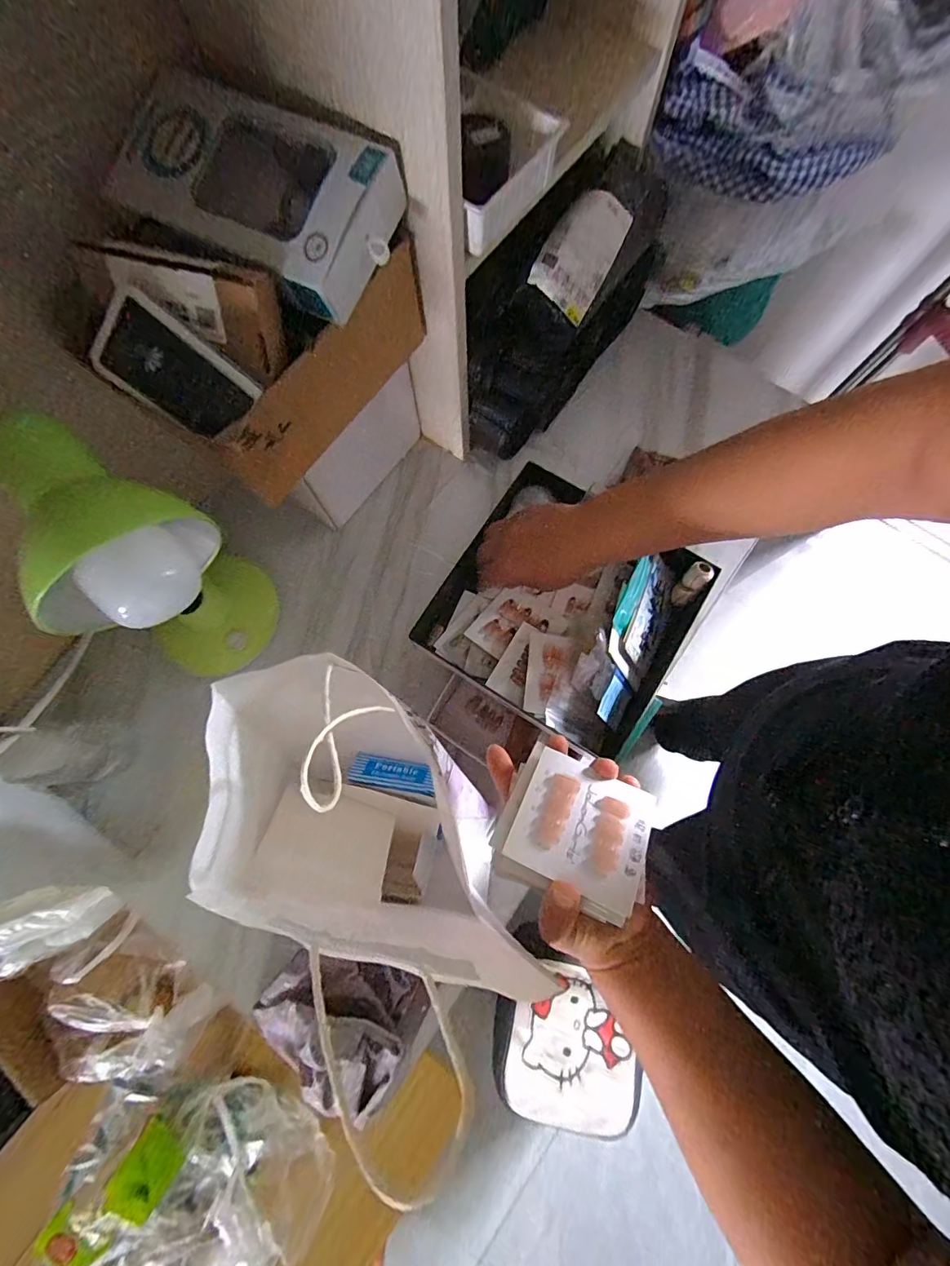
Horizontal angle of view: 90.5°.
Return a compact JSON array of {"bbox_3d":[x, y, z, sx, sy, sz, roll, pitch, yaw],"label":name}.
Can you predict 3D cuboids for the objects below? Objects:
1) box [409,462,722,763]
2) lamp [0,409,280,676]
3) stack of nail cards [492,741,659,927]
[{"bbox_3d":[0.086,-0.021,0.476,0.239,0.077,0.208,32,80,8],"label":"box"},{"bbox_3d":[-0.253,-0.041,0.415,0.161,0.300,0.116,30,79,7],"label":"lamp"},{"bbox_3d":[0.065,0.126,0.302,0.089,0.015,0.084,18,53,13],"label":"stack of nail cards"}]

